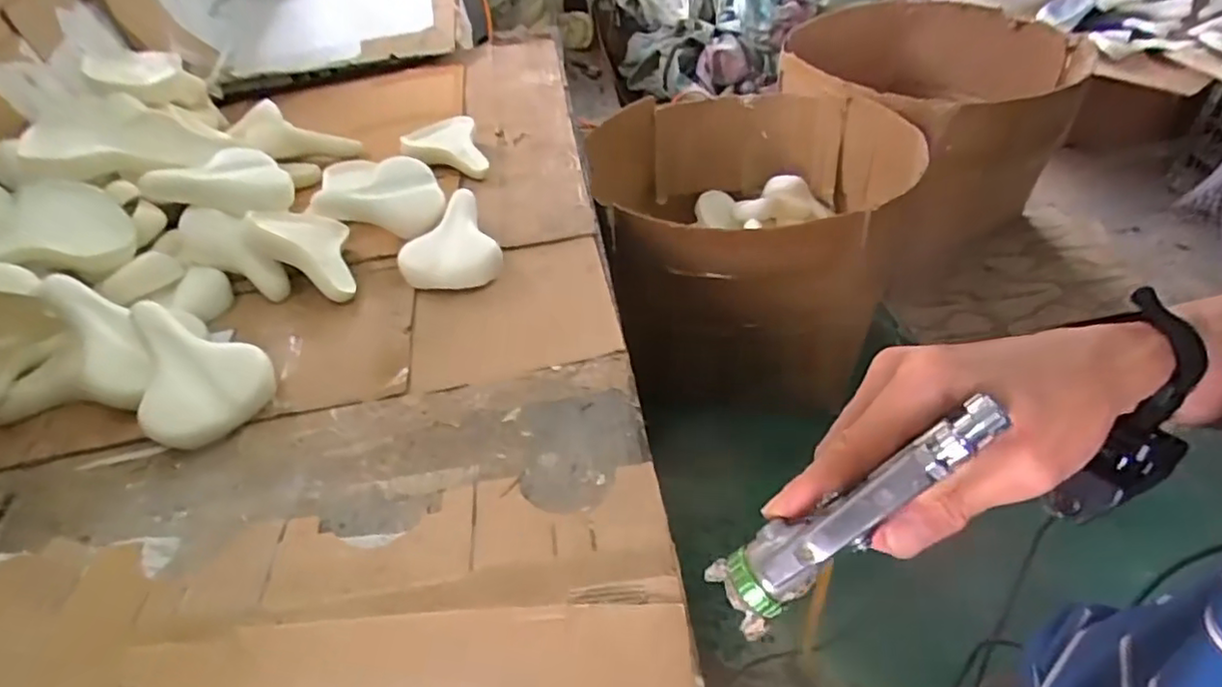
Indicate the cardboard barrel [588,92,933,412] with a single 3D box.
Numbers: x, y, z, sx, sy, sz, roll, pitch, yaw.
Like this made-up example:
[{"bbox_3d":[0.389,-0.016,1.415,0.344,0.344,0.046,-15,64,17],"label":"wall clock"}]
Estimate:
[{"bbox_3d":[0.376,-0.313,1.804,0.765,0.612,0.845,-7,44,1],"label":"cardboard barrel"}]

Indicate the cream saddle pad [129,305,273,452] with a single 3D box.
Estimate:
[{"bbox_3d":[-0.660,0.039,1.002,0.187,0.126,0.229,-29,48,-27],"label":"cream saddle pad"}]

